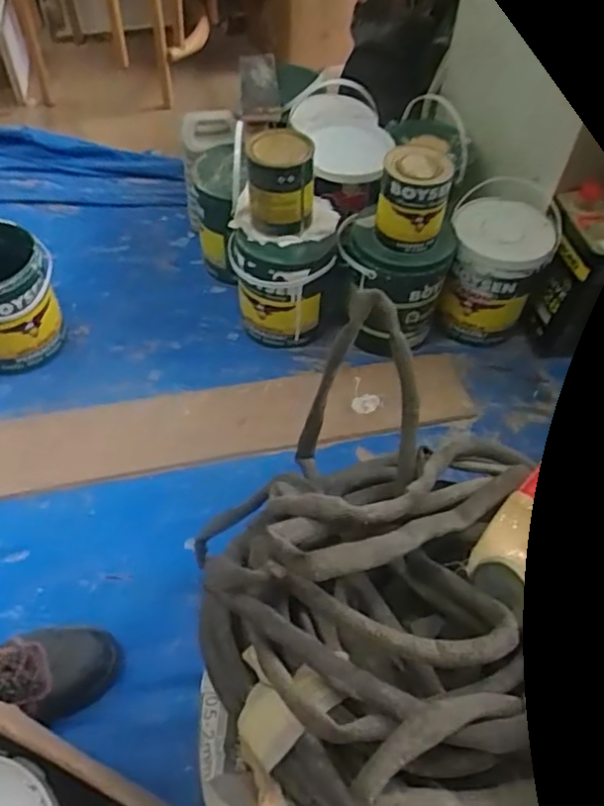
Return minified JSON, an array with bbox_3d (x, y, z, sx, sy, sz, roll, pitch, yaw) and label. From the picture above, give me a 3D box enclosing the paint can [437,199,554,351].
[{"bbox_3d":[0.348,-0.242,1.186,0.173,0.230,0.178,13,53,5],"label":"paint can"}]

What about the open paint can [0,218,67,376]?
[{"bbox_3d":[-0.502,-0.170,1.064,0.163,0.210,0.169,3,53,-3],"label":"open paint can"}]

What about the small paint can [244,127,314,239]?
[{"bbox_3d":[-0.036,-0.352,1.031,0.110,0.142,0.115,-3,54,-5],"label":"small paint can"}]

